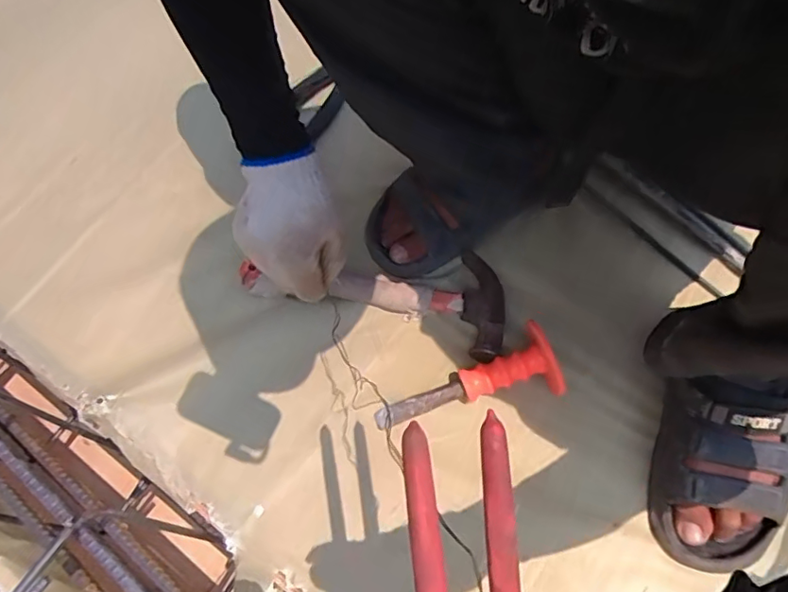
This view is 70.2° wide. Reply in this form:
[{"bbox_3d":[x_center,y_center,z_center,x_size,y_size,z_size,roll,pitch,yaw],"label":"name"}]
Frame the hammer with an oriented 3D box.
[{"bbox_3d":[-0.023,-0.007,0.618,0.283,0.042,0.121,9,65,2],"label":"hammer"}]

